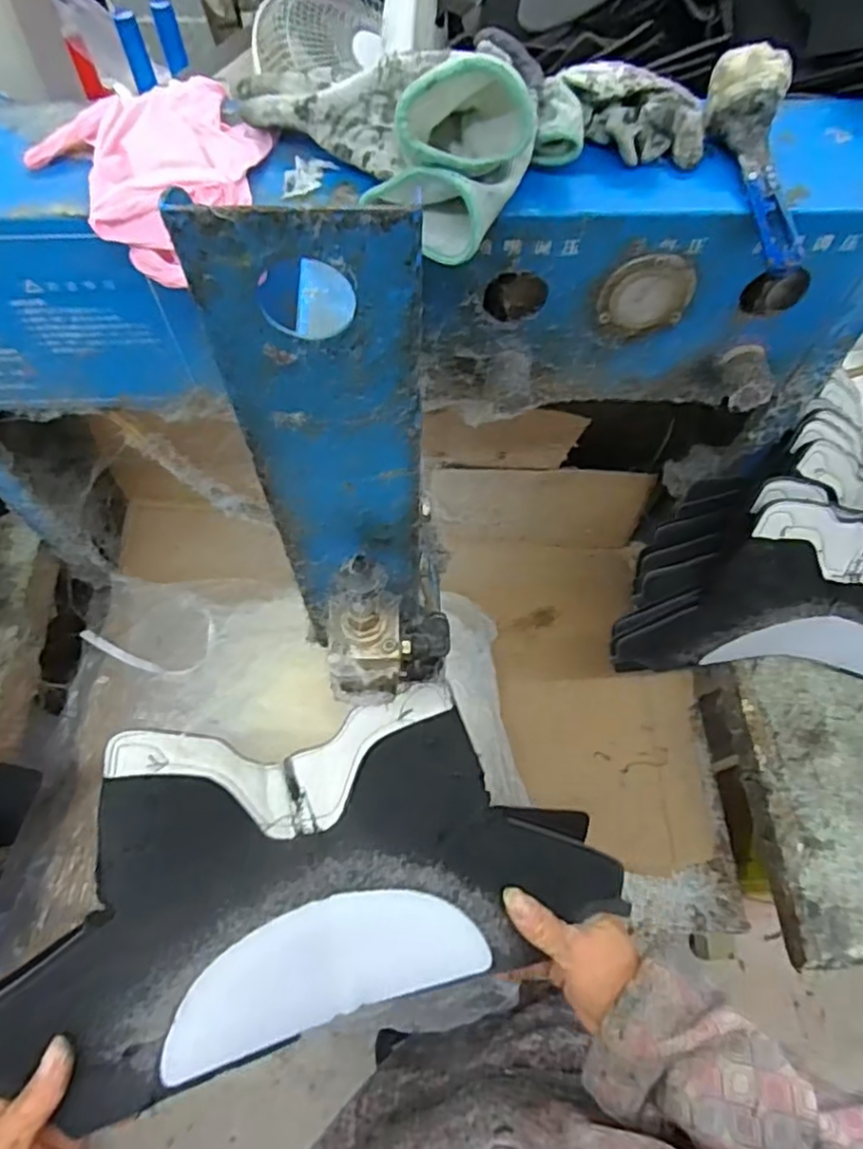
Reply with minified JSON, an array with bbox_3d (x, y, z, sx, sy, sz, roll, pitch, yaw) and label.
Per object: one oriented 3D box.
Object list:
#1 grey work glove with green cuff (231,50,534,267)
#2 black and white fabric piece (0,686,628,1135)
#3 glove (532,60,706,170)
[{"bbox_3d":[-0.030,-0.244,0.346,0.178,0.072,0.082,38,69,15],"label":"grey work glove with green cuff"},{"bbox_3d":[-0.075,0.177,0.403,0.346,0.082,0.184,-14,65,-8],"label":"black and white fabric piece"},{"bbox_3d":[0.107,-0.255,0.364,0.098,0.029,0.053,1,64,-1],"label":"glove"}]

